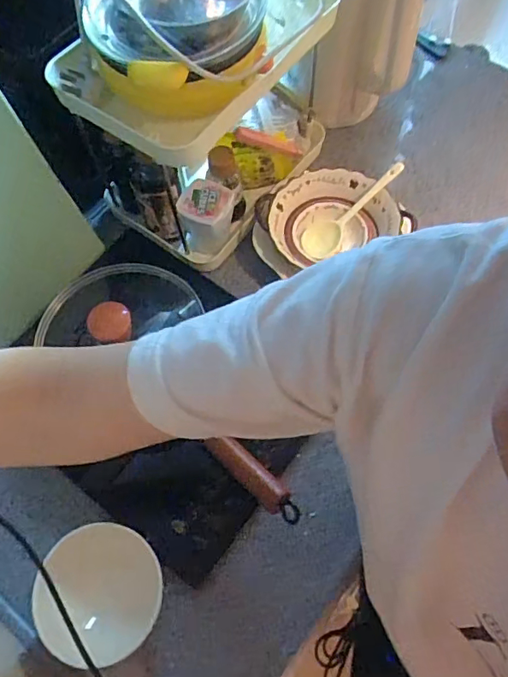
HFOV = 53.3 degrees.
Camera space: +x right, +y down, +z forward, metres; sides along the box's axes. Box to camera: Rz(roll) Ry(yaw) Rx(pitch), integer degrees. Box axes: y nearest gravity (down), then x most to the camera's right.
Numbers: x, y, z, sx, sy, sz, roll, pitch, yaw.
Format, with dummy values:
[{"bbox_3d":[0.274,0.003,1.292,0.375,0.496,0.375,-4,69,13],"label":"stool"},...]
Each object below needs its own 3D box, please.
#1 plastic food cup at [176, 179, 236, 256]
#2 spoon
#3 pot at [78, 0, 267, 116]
[{"bbox_3d":[-0.057,-0.156,0.657,0.063,0.085,0.059,16,68,8],"label":"plastic food cup"},{"bbox_3d":[0.125,-0.165,0.642,0.160,0.020,0.044,-41,71,3],"label":"spoon"},{"bbox_3d":[-0.070,-0.319,0.477,0.184,0.134,0.159,-15,67,-5],"label":"pot"}]

